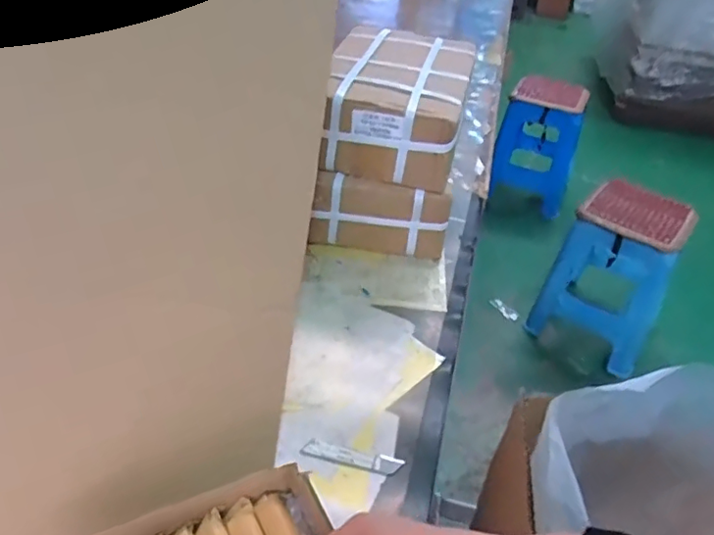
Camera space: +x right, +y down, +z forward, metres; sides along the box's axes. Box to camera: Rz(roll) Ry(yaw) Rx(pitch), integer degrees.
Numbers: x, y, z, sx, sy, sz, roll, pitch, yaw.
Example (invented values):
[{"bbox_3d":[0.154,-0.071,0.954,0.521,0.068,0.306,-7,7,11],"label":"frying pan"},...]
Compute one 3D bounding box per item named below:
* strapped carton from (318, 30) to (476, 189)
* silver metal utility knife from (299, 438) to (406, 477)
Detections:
[{"bbox_3d":[0.064,-0.258,0.903,0.205,0.112,0.298,10,39,6],"label":"strapped carton"},{"bbox_3d":[-0.005,0.202,0.619,0.106,0.004,0.021,12,46,5],"label":"silver metal utility knife"}]

